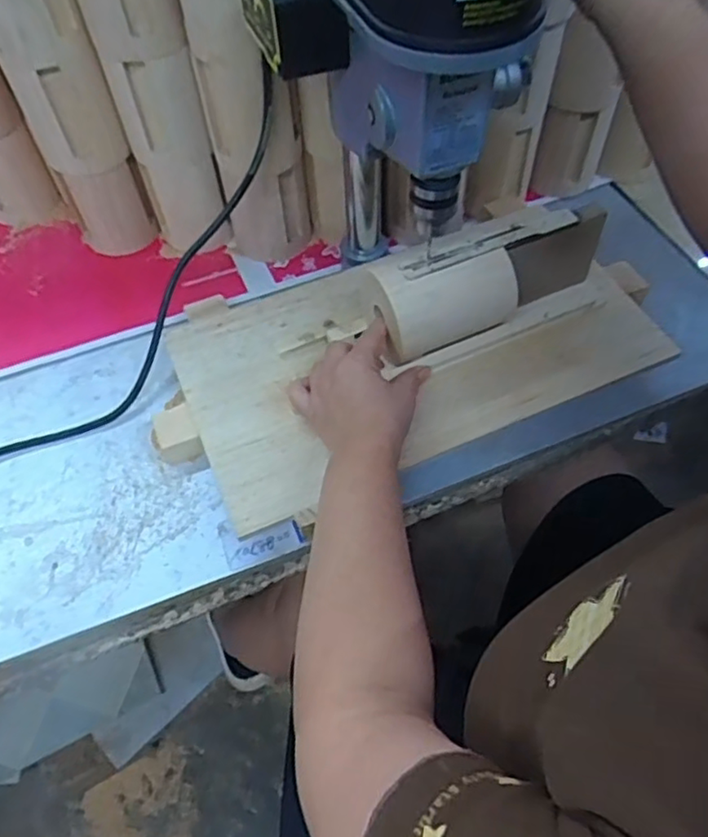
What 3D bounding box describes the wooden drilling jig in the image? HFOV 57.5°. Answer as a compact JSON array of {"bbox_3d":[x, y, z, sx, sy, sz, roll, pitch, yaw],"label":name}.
[{"bbox_3d":[0.052,-0.065,0.514,0.427,0.113,0.219,-15,59,-4],"label":"wooden drilling jig"}]

